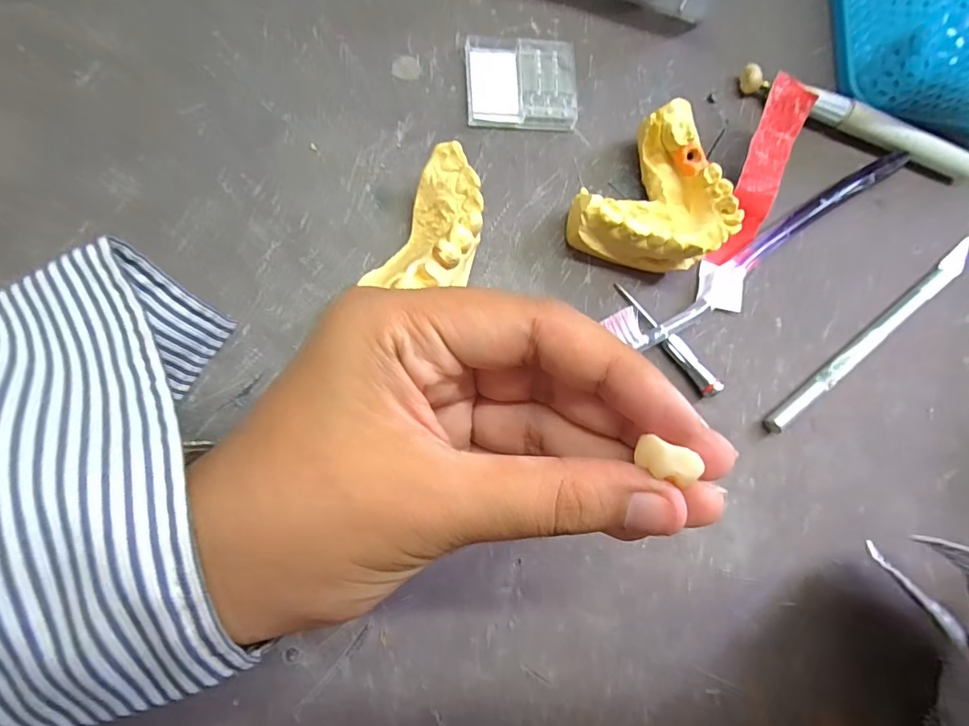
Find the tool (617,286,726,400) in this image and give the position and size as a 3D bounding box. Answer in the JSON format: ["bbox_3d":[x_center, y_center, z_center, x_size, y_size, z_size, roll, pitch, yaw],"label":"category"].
[{"bbox_3d":[0.076,-0.010,0.204,0.007,0.009,0.059,-39,93,-9],"label":"tool"}]

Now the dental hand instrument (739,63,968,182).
[{"bbox_3d":[0.169,-0.106,0.223,0.120,0.014,0.012,19,84,-8],"label":"dental hand instrument"}]

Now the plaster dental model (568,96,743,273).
[{"bbox_3d":[0.068,-0.061,0.196,0.050,0.028,0.060,42,81,-5],"label":"plaster dental model"}]

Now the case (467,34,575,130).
[{"bbox_3d":[0.015,-0.115,0.201,0.044,0.008,0.037,-1,87,-9],"label":"case"}]

